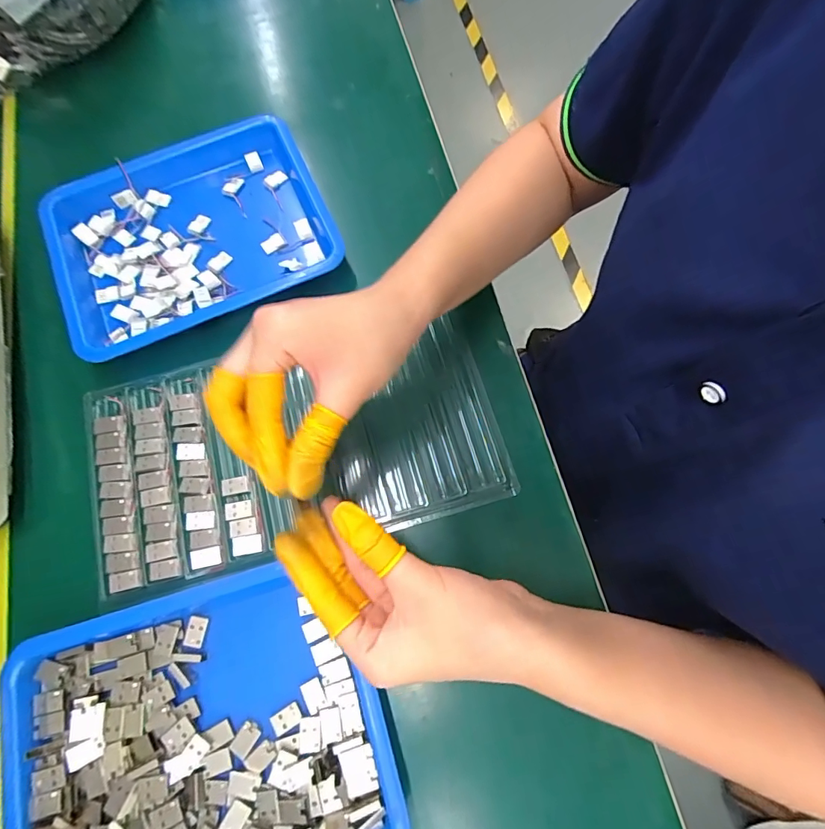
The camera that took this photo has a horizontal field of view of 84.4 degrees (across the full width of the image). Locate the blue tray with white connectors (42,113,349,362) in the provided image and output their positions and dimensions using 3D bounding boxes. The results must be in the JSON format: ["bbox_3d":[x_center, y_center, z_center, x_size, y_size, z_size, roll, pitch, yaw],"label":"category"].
[{"bbox_3d":[-0.185,-0.148,0.376,0.224,0.024,0.169,-24,75,-7],"label":"blue tray with white connectors"}]

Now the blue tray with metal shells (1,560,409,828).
[{"bbox_3d":[-0.127,0.194,0.269,0.212,0.022,0.169,-16,74,-5],"label":"blue tray with metal shells"}]

